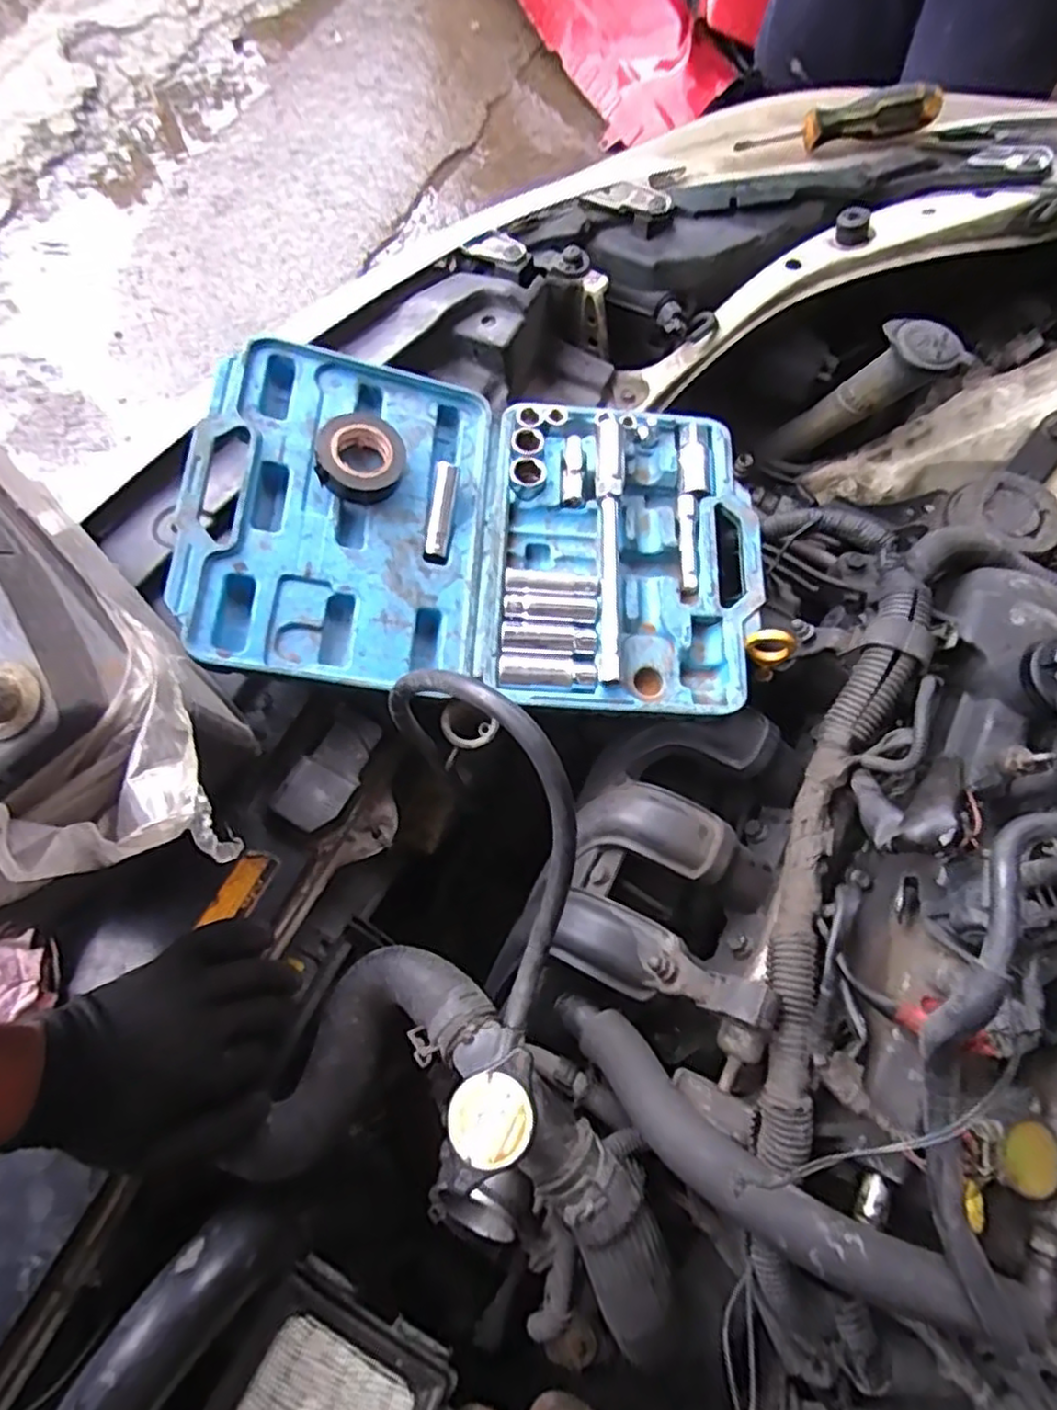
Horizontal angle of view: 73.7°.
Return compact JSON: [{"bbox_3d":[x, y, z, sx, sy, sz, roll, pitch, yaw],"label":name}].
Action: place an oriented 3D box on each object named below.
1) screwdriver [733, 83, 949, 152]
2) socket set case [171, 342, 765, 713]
[{"bbox_3d":[0.242,-0.454,0.552,0.146,0.021,0.028,1,71,17],"label":"screwdriver"},{"bbox_3d":[-0.028,-0.124,0.488,0.383,0.069,0.248,3,71,-1],"label":"socket set case"}]

